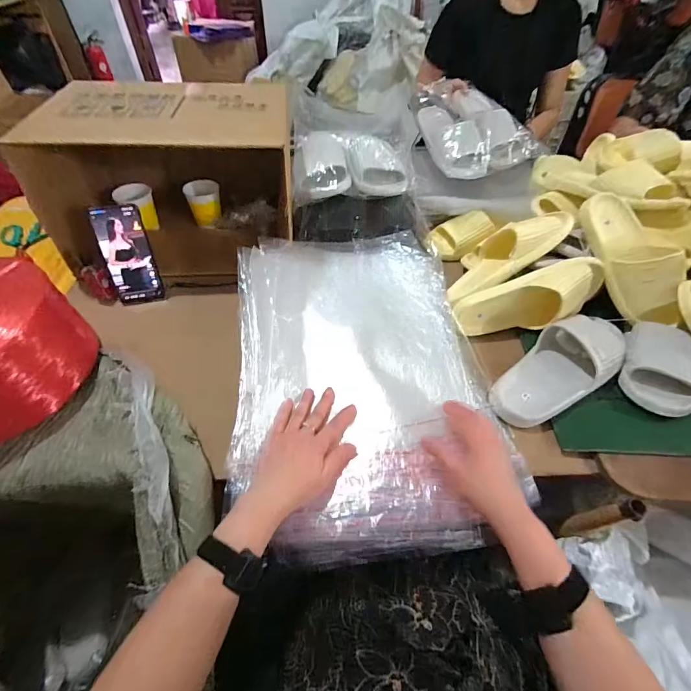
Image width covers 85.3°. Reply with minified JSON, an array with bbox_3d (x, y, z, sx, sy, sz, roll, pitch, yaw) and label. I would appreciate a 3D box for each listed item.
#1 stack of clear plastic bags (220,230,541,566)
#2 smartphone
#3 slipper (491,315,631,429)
[{"bbox_3d":[0.020,0.025,0.561,0.352,0.046,0.505,-4,58,-10],"label":"stack of clear plastic bags"},{"bbox_3d":[-0.362,-0.148,0.629,0.072,0.162,0.008,-12,33,-15],"label":"smartphone"},{"bbox_3d":[0.333,0.030,0.567,0.267,0.063,0.107,-33,58,-25],"label":"slipper"}]

